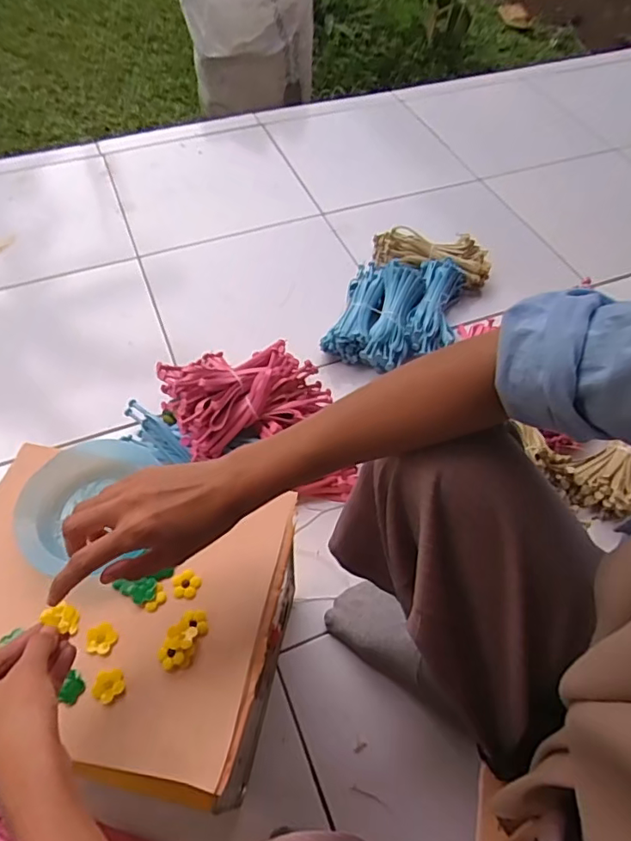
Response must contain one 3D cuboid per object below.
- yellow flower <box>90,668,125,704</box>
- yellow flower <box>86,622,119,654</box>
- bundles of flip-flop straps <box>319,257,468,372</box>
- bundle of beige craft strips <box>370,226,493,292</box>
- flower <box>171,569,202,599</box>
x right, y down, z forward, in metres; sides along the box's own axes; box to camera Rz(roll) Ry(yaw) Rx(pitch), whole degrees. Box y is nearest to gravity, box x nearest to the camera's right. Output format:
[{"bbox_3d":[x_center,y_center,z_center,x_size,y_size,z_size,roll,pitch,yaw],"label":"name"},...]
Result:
[{"bbox_3d":[-0.160,0.204,0.415,0.023,0.004,0.023,-18,58,-14],"label":"yellow flower"},{"bbox_3d":[-0.173,0.176,0.434,0.023,0.004,0.023,1,56,-1],"label":"yellow flower"},{"bbox_3d":[0.148,-0.201,0.942,0.199,0.065,0.254,18,57,10],"label":"bundles of flip-flop straps"},{"bbox_3d":[0.219,-0.309,1.034,0.221,0.070,0.085,10,56,5],"label":"bundle of beige craft strips"},{"bbox_3d":[-0.110,0.140,0.459,0.024,0.004,0.023,8,56,4],"label":"flower"}]

